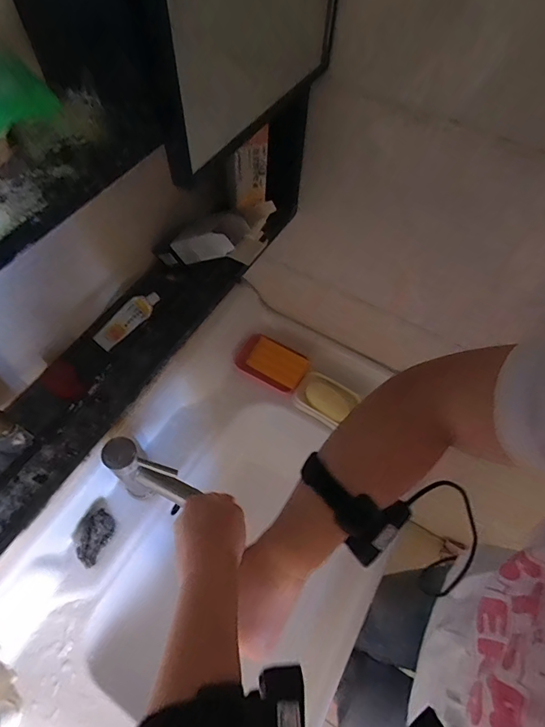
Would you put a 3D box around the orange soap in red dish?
[{"bbox_3d":[0.001,-0.006,0.775,0.126,0.031,0.085,27,63,13],"label":"orange soap in red dish"}]

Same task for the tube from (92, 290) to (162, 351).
[{"bbox_3d":[-0.168,-0.053,0.467,0.029,0.014,0.084,34,64,16],"label":"tube"}]

